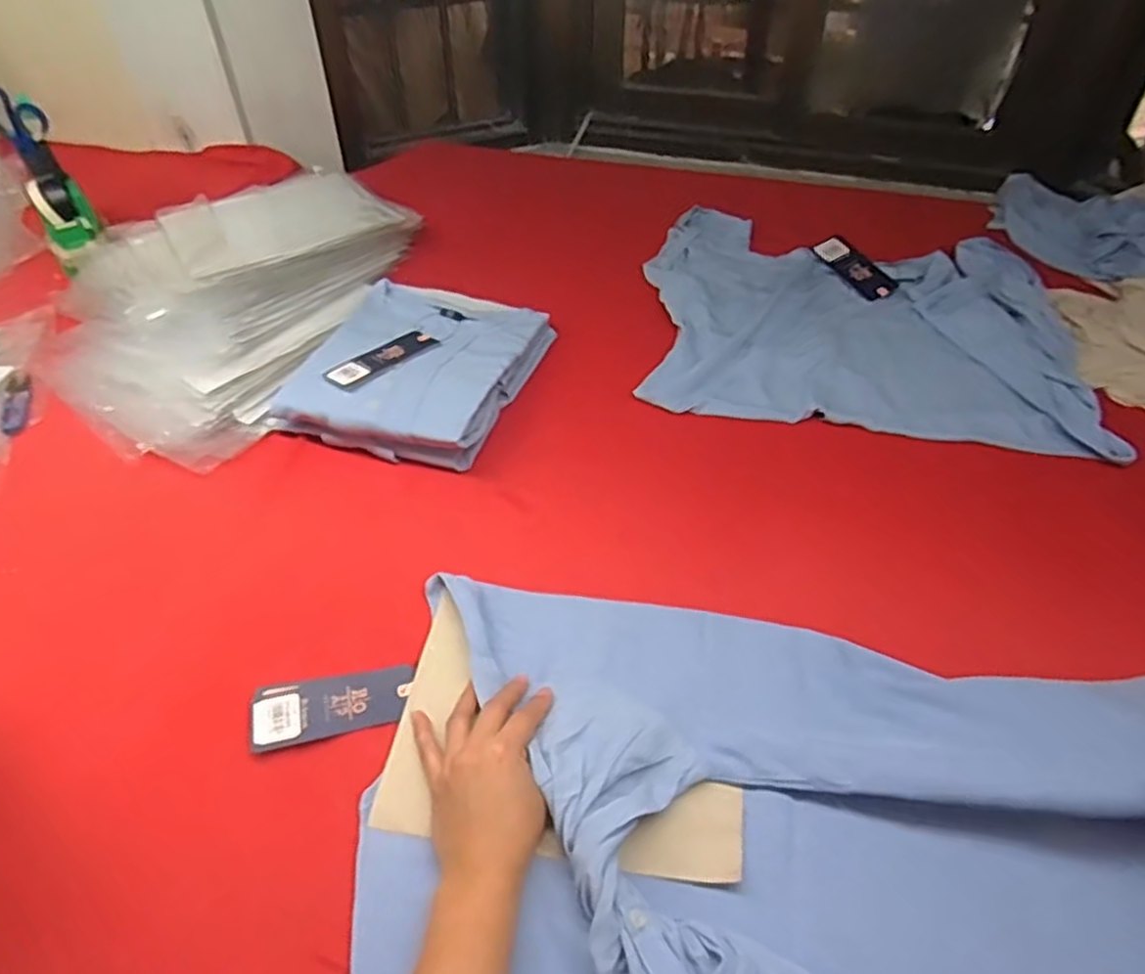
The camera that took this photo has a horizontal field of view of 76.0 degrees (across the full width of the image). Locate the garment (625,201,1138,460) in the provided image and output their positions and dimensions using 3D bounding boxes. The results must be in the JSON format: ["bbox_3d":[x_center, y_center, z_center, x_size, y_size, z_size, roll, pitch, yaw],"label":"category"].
[{"bbox_3d":[0.323,-0.213,0.849,0.444,0.023,0.395,9,49,7],"label":"garment"}]

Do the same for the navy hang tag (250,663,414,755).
[{"bbox_3d":[-0.184,0.166,0.563,0.119,0.006,0.053,-9,50,-13],"label":"navy hang tag"}]

